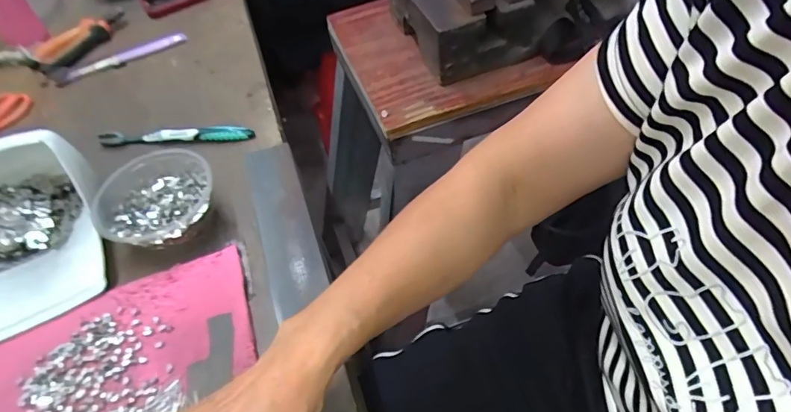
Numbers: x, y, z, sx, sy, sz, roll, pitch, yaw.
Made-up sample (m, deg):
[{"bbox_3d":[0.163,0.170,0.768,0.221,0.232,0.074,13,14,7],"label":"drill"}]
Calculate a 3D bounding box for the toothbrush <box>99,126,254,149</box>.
[{"bbox_3d":[-0.254,-0.081,0.541,0.180,0.017,0.010,-3,51,6],"label":"toothbrush"}]

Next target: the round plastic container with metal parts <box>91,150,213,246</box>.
[{"bbox_3d":[-0.223,0.000,0.447,0.099,0.048,0.095,-4,51,5],"label":"round plastic container with metal parts"}]

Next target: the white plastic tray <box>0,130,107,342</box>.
[{"bbox_3d":[-0.357,0.020,0.421,0.163,0.079,0.173,-24,52,-11],"label":"white plastic tray"}]

